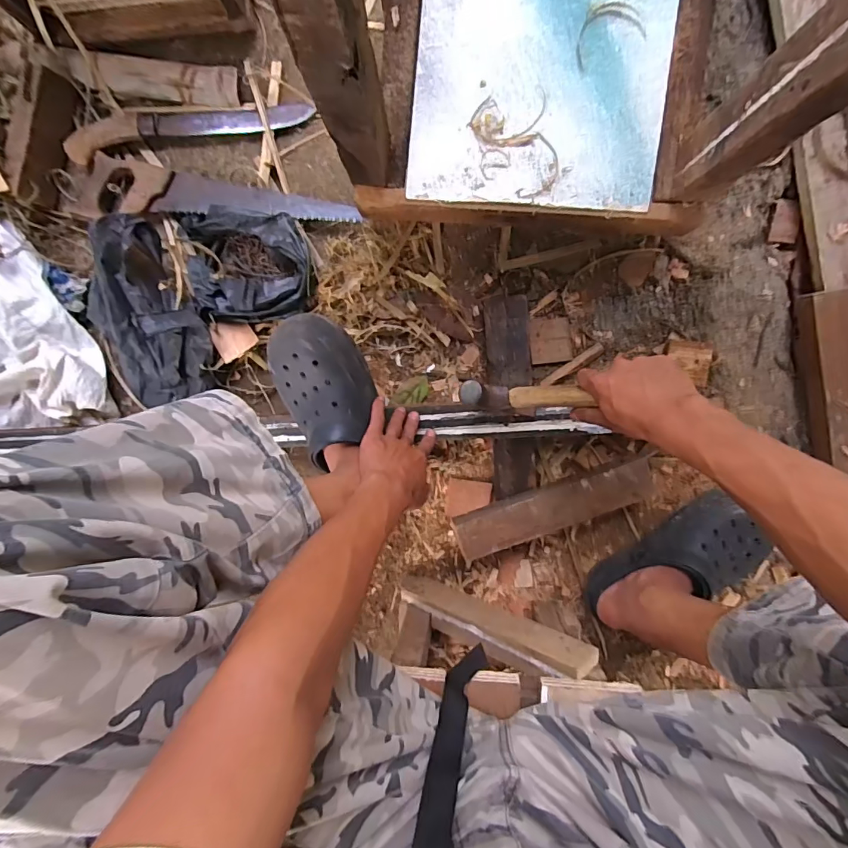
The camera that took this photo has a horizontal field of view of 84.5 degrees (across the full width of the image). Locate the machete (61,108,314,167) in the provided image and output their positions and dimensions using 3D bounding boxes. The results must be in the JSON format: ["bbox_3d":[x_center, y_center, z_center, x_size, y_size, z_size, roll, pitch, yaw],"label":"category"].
[{"bbox_3d":[-0.345,-0.422,0.666,0.344,0.057,0.058,-5,96,7],"label":"machete"}]

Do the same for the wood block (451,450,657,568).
[{"bbox_3d":[0.183,0.112,0.649,0.288,0.045,0.067,-18,95,-4],"label":"wood block"}]

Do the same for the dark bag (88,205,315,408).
[{"bbox_3d":[-0.337,-0.194,0.644,0.333,0.108,0.244,-40,92,9],"label":"dark bag"}]

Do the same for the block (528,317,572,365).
[{"bbox_3d":[0.185,-0.122,0.686,0.059,0.013,0.064,-4,97,6],"label":"block"}]

